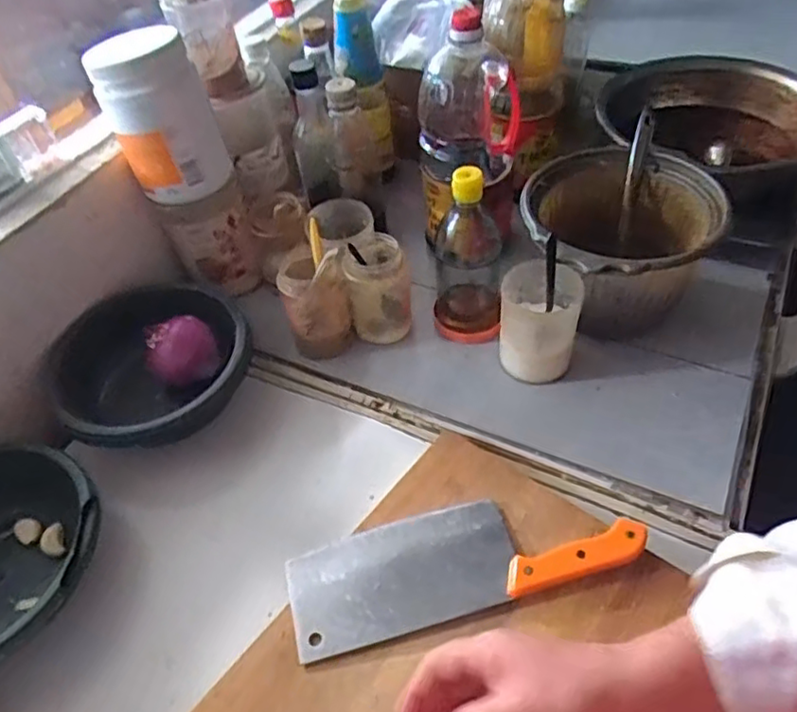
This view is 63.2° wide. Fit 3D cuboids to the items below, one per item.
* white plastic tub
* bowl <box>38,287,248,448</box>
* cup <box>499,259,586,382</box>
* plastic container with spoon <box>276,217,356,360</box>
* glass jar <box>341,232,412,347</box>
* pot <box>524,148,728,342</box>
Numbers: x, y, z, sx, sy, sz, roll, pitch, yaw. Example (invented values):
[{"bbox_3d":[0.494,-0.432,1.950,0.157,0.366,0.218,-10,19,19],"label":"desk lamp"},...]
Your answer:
[{"bbox_3d":[-0.244,-0.247,0.672,0.089,0.145,0.090,-4,47,4],"label":"white plastic tub"},{"bbox_3d":[-0.266,0.021,0.679,0.169,0.073,0.183,-4,47,4],"label":"bowl"},{"bbox_3d":[0.145,-0.032,0.670,0.083,0.111,0.071,10,50,15],"label":"cup"},{"bbox_3d":[-0.089,-0.061,0.711,0.071,0.128,0.066,-12,47,-4],"label":"plastic container with spoon"},{"bbox_3d":[-0.023,-0.072,0.718,0.063,0.109,0.069,-4,47,4],"label":"glass jar"},{"bbox_3d":[0.231,-0.115,0.695,0.187,0.140,0.191,-4,47,4],"label":"pot"}]

